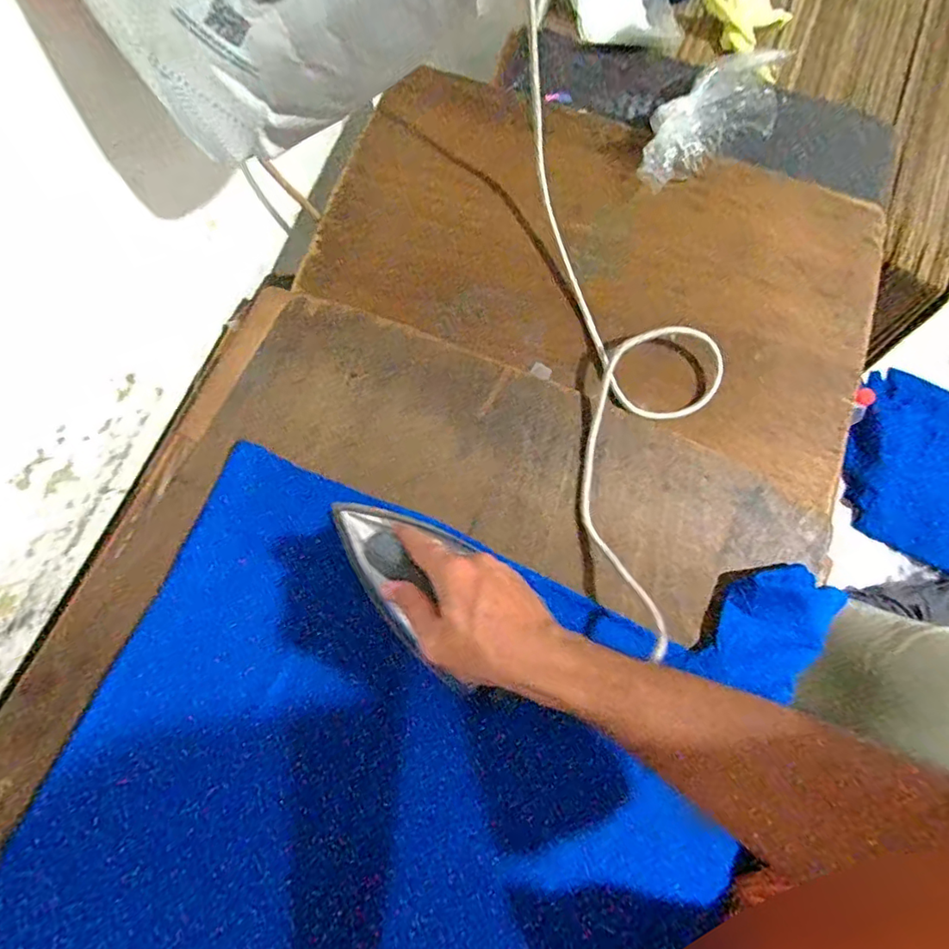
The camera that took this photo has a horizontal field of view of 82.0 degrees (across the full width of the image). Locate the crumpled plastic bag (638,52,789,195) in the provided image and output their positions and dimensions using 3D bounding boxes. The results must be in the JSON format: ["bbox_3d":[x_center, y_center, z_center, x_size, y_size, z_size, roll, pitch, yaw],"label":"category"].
[{"bbox_3d":[0.257,-0.378,0.568,0.094,0.041,0.211,44,81,7],"label":"crumpled plastic bag"}]

